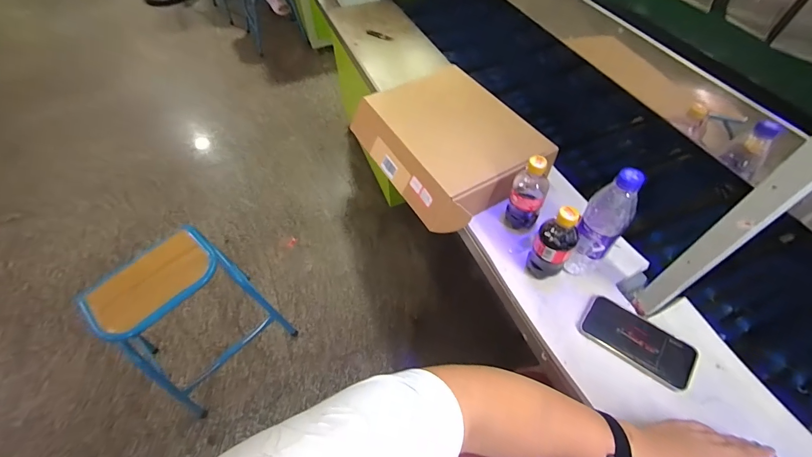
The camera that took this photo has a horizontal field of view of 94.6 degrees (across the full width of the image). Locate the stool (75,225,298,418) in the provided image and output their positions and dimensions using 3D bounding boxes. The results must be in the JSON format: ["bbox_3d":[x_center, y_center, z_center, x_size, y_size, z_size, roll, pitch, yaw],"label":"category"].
[{"bbox_3d":[-0.649,0.281,1.170,0.266,0.522,0.388,37,64,25],"label":"stool"}]

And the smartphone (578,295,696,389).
[{"bbox_3d":[0.369,0.180,0.598,0.167,0.015,0.082,32,61,22],"label":"smartphone"}]

